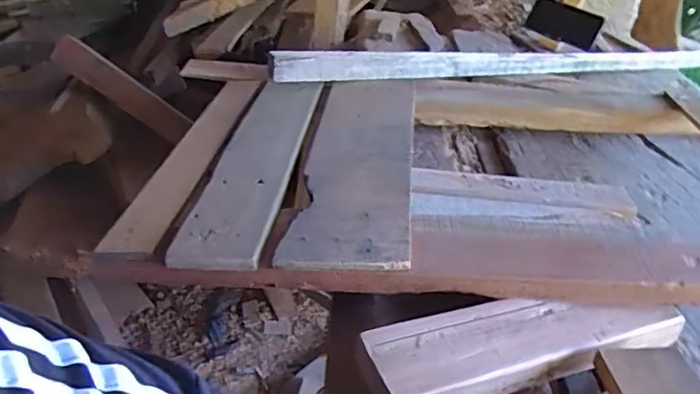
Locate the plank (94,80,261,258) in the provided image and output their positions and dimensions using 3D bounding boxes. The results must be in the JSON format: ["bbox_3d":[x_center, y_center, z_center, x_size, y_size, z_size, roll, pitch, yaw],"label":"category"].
[{"bbox_3d":[-0.201,-0.069,0.759,0.065,0.016,0.489,4,33,4],"label":"plank"}]

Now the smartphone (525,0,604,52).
[{"bbox_3d":[0.482,-0.395,1.293,0.161,0.076,0.018,32,25,23],"label":"smartphone"}]

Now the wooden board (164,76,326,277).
[{"bbox_3d":[-0.113,-0.055,0.722,0.095,0.019,0.447,4,33,4],"label":"wooden board"}]

